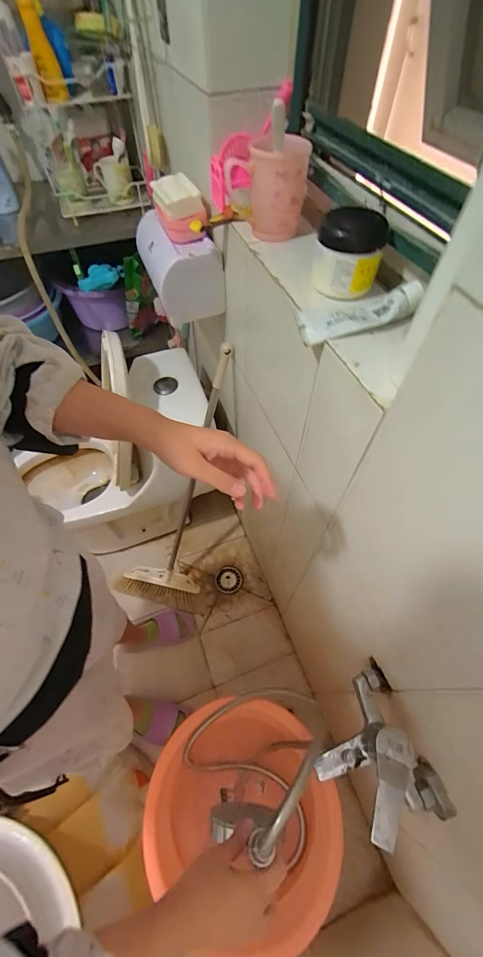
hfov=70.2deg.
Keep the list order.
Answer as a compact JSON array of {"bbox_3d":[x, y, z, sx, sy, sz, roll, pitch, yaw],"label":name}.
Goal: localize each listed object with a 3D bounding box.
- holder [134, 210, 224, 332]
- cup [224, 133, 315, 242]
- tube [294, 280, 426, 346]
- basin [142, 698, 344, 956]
[{"bbox_3d":[-0.122,-0.420,0.688,0.118,0.139,0.184,-21,60,-12],"label":"holder"},{"bbox_3d":[0.034,-0.412,0.489,0.113,0.101,0.092,6,58,5],"label":"cup"},{"bbox_3d":[0.136,-0.200,0.407,0.139,0.038,0.056,-12,59,-7],"label":"tube"},{"bbox_3d":[0.018,0.620,0.662,0.349,0.117,0.310,32,64,19],"label":"basin"}]

